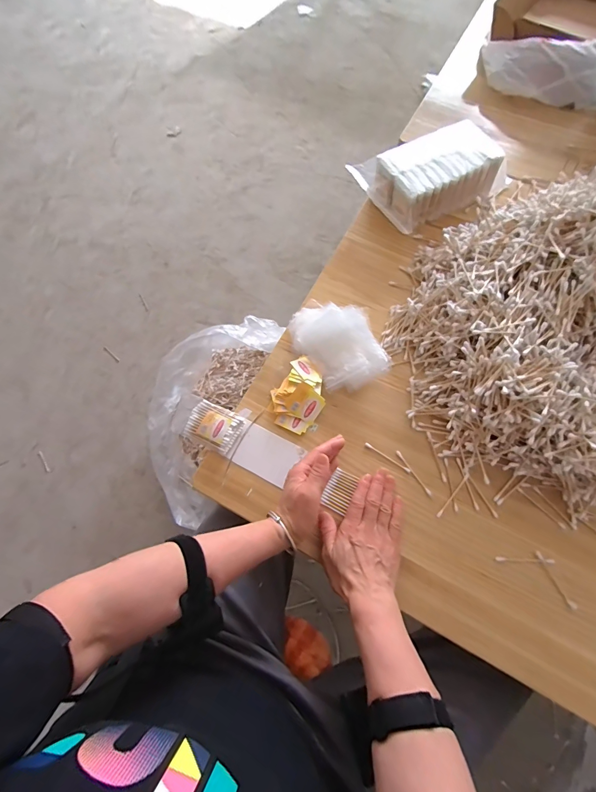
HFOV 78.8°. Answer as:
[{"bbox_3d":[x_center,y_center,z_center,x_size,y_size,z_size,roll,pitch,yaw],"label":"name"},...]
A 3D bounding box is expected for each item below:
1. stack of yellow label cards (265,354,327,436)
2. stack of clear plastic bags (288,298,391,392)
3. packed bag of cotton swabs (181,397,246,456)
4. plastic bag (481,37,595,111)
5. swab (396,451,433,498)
[{"bbox_3d":[0.003,-0.002,0.517,0.074,0.022,0.099,34,74,14],"label":"stack of yellow label cards"},{"bbox_3d":[0.059,-0.086,0.539,0.119,0.042,0.154,-19,70,-6],"label":"stack of clear plastic bags"},{"bbox_3d":[-0.119,0.042,0.513,0.076,0.013,0.059,23,71,10],"label":"packed bag of cotton swabs"},{"bbox_3d":[0.530,-0.636,0.705,0.342,0.103,0.108,22,71,10],"label":"plastic bag"},{"bbox_3d":[0.154,0.103,0.483,0.006,0.004,0.071,-30,71,-10],"label":"swab"}]

